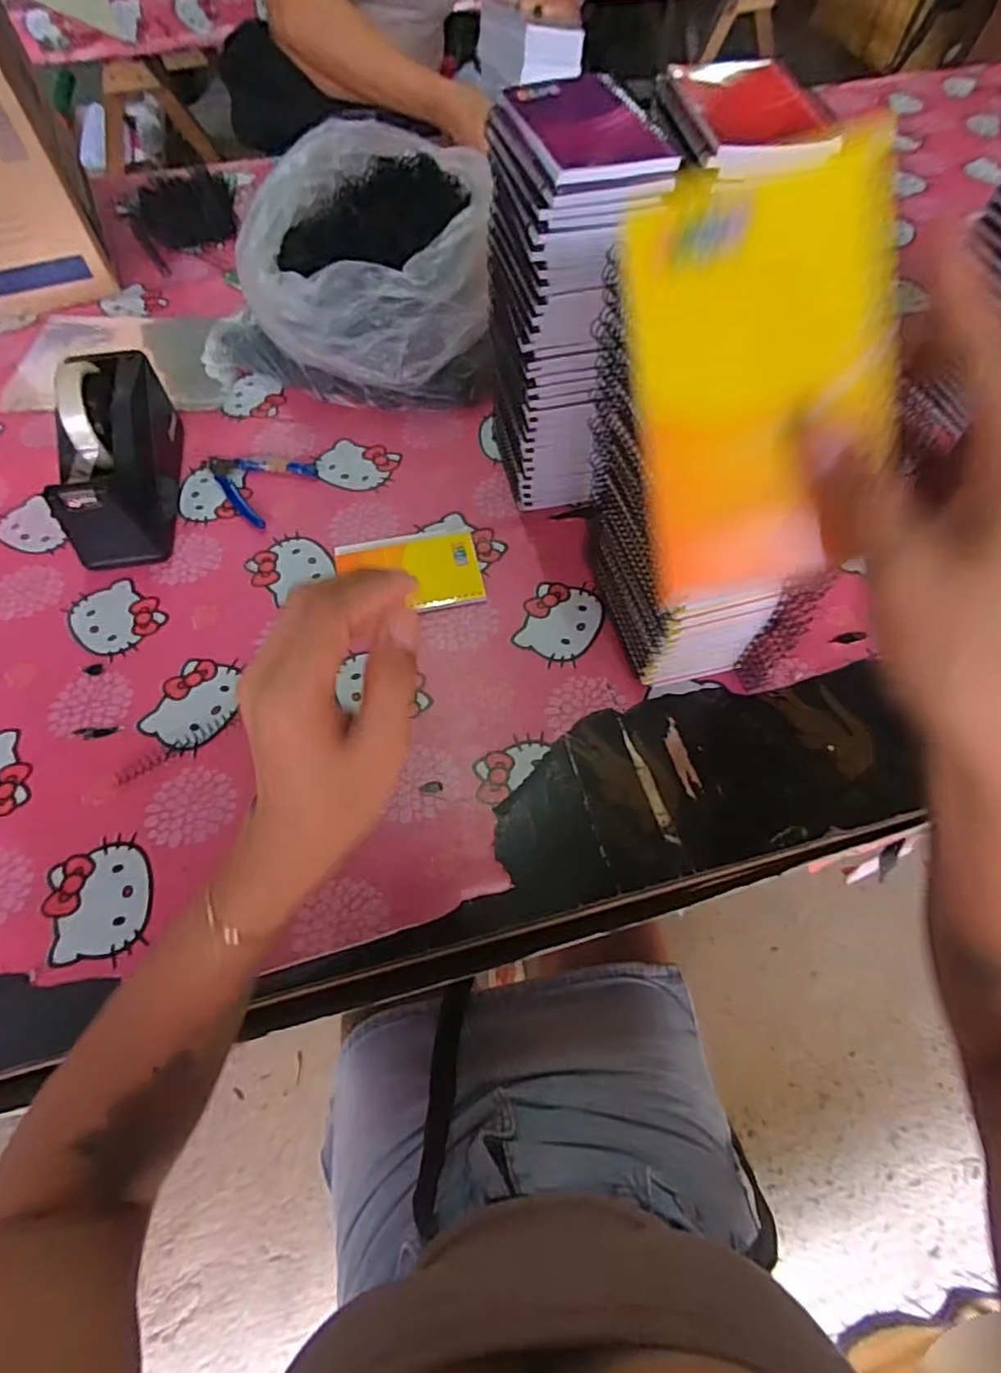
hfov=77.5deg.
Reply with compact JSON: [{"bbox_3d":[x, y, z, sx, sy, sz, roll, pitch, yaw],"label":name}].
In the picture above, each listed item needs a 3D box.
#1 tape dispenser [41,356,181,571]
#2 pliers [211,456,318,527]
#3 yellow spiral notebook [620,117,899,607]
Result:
[{"bbox_3d":[-0.360,-0.216,0.583,0.076,0.116,0.205,-11,60,-5],"label":"tape dispenser"},{"bbox_3d":[-0.253,-0.214,0.639,0.096,0.014,0.090,28,64,16],"label":"pliers"},{"bbox_3d":[0.090,-0.100,0.214,0.081,0.130,0.004,-7,19,16],"label":"yellow spiral notebook"}]

